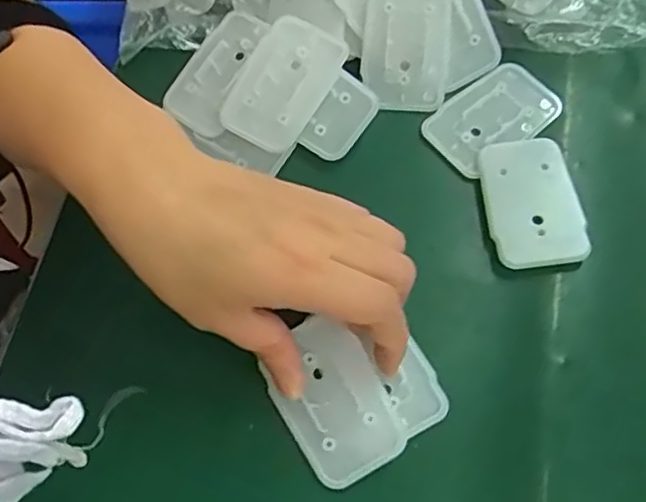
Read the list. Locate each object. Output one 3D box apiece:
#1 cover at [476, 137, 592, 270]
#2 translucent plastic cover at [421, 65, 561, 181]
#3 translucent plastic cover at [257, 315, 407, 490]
[{"bbox_3d":[0.099,-0.023,0.325,0.042,0.010,0.065,-6,67,-3],"label":"cover"},{"bbox_3d":[0.087,-0.068,0.347,0.063,0.012,0.040,-32,70,-13],"label":"translucent plastic cover"},{"bbox_3d":[0.005,0.065,0.292,0.045,0.008,0.066,-35,72,4],"label":"translucent plastic cover"}]

